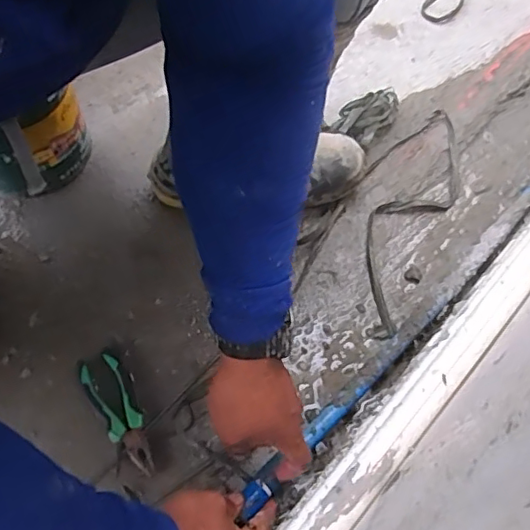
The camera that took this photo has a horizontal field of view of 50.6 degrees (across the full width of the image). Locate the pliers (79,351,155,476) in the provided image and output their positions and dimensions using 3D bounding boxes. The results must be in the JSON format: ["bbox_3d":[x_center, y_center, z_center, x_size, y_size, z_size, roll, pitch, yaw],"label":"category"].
[{"bbox_3d":[-0.166,0.168,0.639,0.047,0.014,0.148,-27,67,-15],"label":"pliers"}]

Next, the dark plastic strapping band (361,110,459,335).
[{"bbox_3d":[0.194,-0.077,0.799,0.126,0.015,0.370,27,64,11],"label":"dark plastic strapping band"}]

